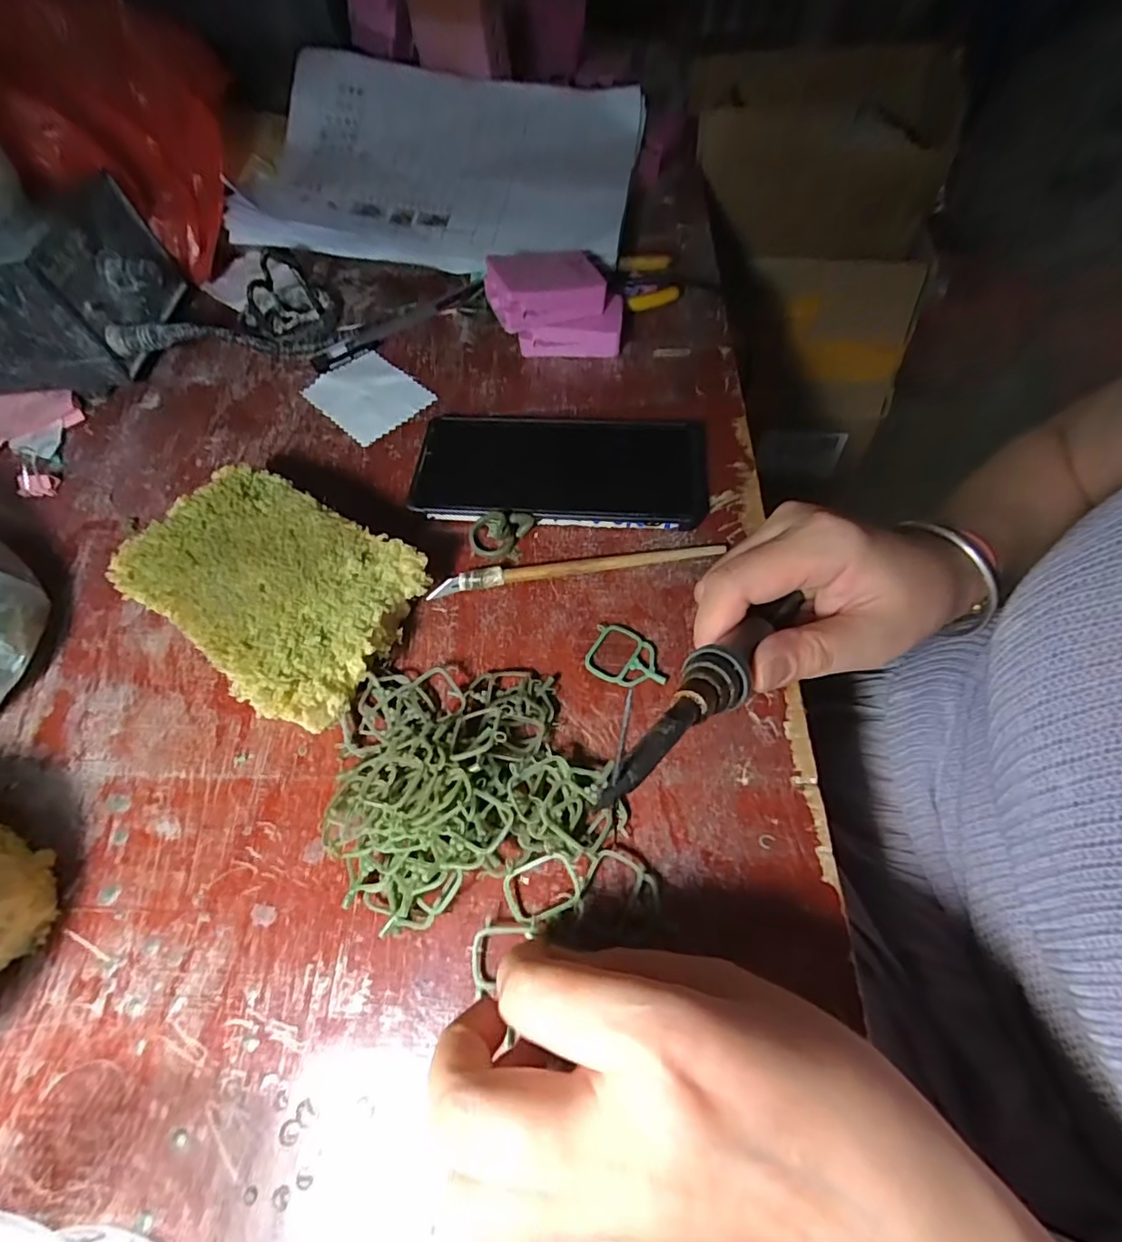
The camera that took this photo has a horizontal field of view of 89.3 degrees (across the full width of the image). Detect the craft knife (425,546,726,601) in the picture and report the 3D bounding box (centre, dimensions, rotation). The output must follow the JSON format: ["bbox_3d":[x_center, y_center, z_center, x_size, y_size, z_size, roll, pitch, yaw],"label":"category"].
[{"bbox_3d":[0.008,-0.031,0.302,0.154,0.009,0.012,-8,60,-2],"label":"craft knife"}]

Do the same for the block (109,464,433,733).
[{"bbox_3d":[-0.139,-0.014,0.281,0.137,0.044,0.093,27,65,17],"label":"block"}]

